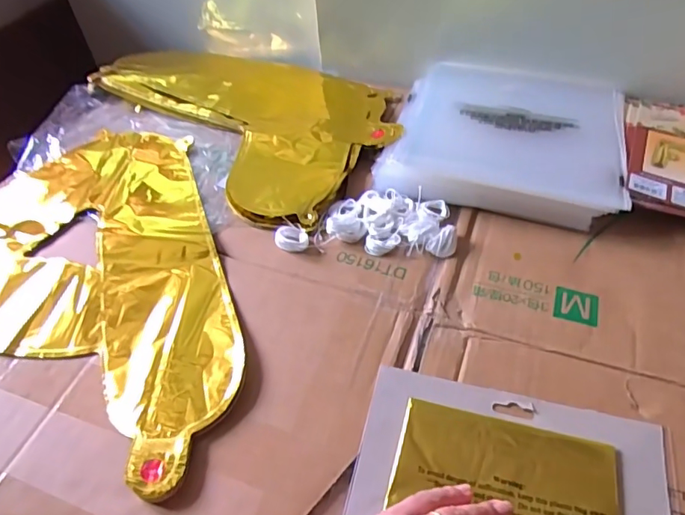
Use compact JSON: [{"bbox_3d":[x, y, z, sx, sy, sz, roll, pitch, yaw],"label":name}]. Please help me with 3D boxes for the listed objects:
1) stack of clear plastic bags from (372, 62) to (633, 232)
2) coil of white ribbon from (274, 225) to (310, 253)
[{"bbox_3d":[0.170,-0.133,0.553,0.226,0.034,0.236,11,50,13],"label":"stack of clear plastic bags"},{"bbox_3d":[-0.046,-0.017,0.477,0.029,0.015,0.027,-2,48,2],"label":"coil of white ribbon"}]

